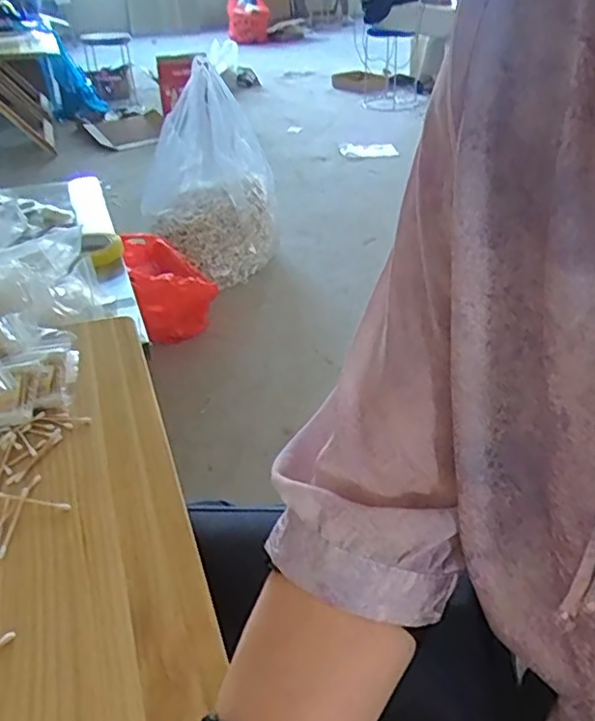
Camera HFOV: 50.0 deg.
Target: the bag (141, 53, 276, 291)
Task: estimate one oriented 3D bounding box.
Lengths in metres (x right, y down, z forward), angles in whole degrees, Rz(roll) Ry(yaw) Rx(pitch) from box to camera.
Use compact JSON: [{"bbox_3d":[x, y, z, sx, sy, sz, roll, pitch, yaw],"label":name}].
[{"bbox_3d":[-0.245,-0.537,1.907,0.277,0.512,0.353,25,41,35],"label":"bag"}]

